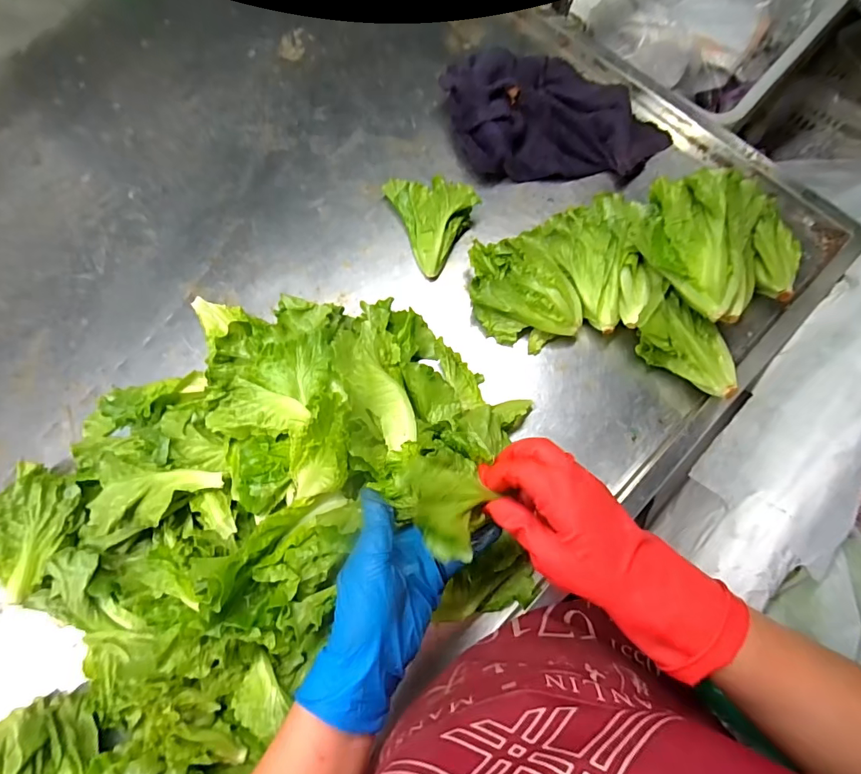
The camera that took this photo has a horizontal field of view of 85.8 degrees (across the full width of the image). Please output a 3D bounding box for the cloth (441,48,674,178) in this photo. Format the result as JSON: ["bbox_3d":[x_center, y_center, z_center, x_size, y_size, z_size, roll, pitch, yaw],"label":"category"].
[{"bbox_3d":[0.157,-0.323,0.551,0.276,0.068,0.145,0,74,-1],"label":"cloth"}]

